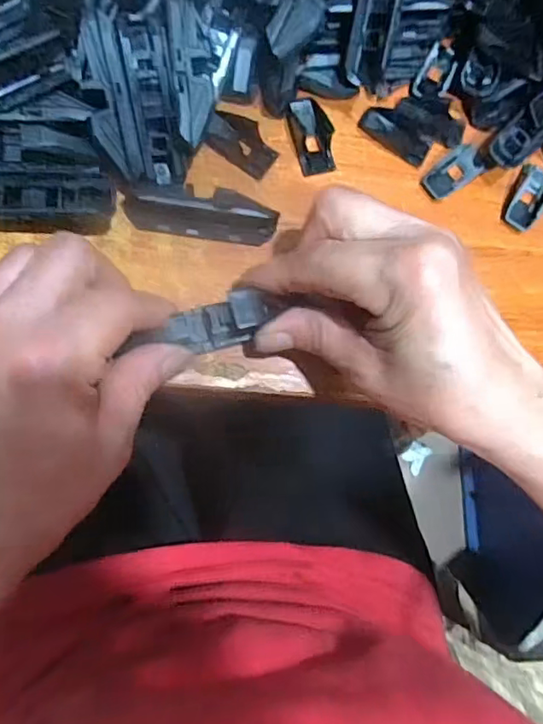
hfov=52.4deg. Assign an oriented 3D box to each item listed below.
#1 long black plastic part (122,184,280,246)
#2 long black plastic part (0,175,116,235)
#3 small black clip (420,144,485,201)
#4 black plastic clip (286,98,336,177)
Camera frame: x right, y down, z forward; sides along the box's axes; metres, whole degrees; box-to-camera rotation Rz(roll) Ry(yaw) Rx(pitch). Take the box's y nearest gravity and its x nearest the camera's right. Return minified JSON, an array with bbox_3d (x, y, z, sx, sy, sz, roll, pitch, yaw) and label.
[{"bbox_3d":[-0.035,-0.074,0.272,0.075,0.018,0.023,6,78,-10],"label":"long black plastic part"},{"bbox_3d":[-0.110,-0.072,0.255,0.072,0.012,0.026,0,79,-11],"label":"long black plastic part"},{"bbox_3d":[0.103,-0.107,0.312,0.042,0.004,0.019,-38,88,-15],"label":"small black clip"},{"bbox_3d":[0.022,-0.122,0.298,0.020,0.011,0.042,-13,82,-13],"label":"black plastic clip"}]

